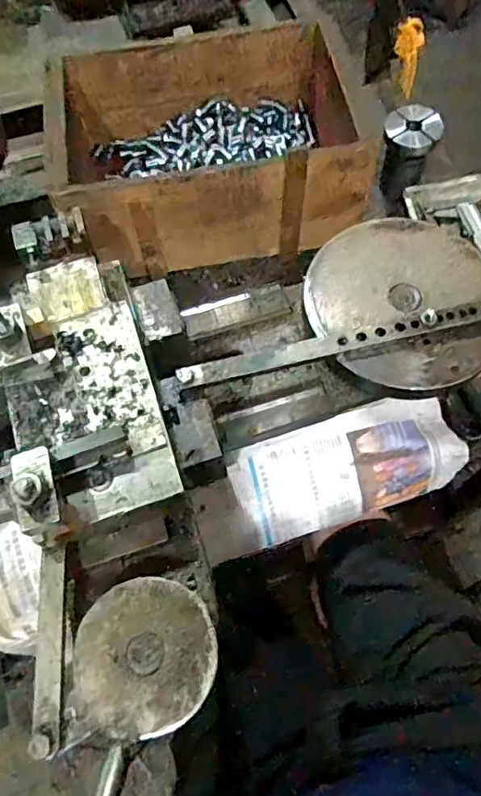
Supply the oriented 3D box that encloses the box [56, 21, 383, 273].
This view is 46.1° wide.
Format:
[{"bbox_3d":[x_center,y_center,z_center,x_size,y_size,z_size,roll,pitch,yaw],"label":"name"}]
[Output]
[{"bbox_3d":[-0.039,-0.306,0.696,0.347,0.137,0.254,-10,64,-2],"label":"box"}]

